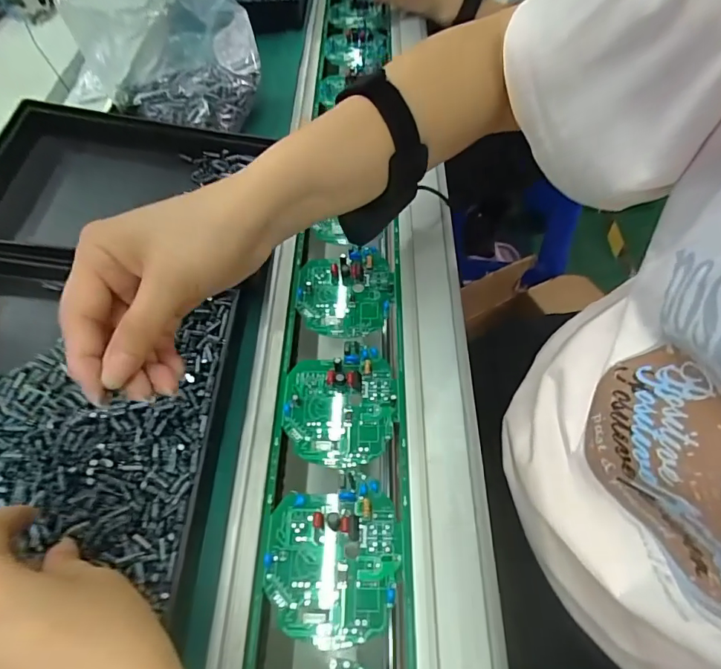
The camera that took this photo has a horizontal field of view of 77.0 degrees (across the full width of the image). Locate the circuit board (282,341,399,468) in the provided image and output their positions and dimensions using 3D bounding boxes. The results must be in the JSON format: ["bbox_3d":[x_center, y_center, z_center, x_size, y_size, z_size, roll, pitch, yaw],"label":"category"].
[{"bbox_3d":[-0.015,0.050,0.334,0.082,0.011,0.091,-3,57,1],"label":"circuit board"}]

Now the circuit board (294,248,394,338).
[{"bbox_3d":[-0.013,-0.038,0.389,0.082,0.016,0.084,-4,57,1],"label":"circuit board"}]

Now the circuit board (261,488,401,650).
[{"bbox_3d":[-0.017,0.140,0.278,0.082,0.009,0.082,-1,57,3],"label":"circuit board"}]

